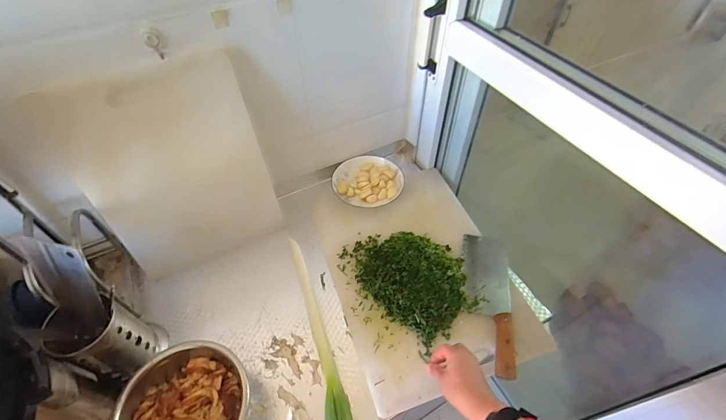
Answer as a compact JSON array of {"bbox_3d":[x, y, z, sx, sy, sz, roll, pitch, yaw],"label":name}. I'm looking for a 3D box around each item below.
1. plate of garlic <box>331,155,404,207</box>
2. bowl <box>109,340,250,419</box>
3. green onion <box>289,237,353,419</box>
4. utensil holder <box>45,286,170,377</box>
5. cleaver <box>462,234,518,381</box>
[{"bbox_3d":[0.013,-0.071,0.875,0.170,0.031,0.136,-3,51,-2],"label":"plate of garlic"},{"bbox_3d":[-0.268,0.318,0.553,0.191,0.091,0.197,-14,52,-11],"label":"bowl"},{"bbox_3d":[-0.097,0.216,0.677,0.048,0.023,0.394,-15,52,-12],"label":"green onion"},{"bbox_3d":[-0.422,0.214,0.591,0.104,0.169,0.116,33,58,24],"label":"utensil holder"},{"bbox_3d":[0.248,0.166,0.705,0.091,0.034,0.292,7,51,6],"label":"cleaver"}]

